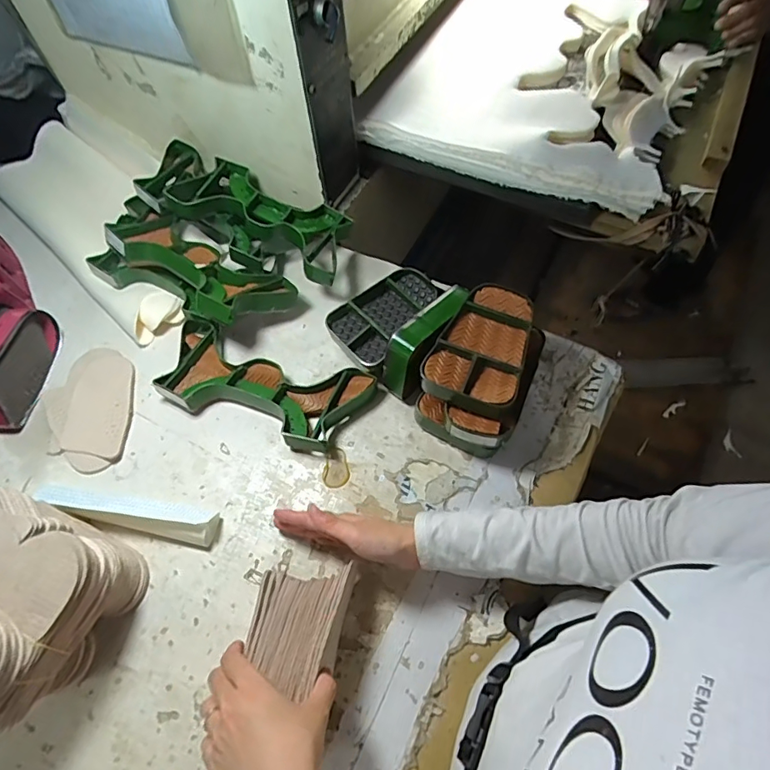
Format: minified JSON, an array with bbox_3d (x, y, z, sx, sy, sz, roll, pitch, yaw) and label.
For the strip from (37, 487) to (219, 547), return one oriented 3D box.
[{"bbox_3d":[-0.287,0.138,0.547,0.206,0.045,0.039,8,60,8],"label":"strip"}]

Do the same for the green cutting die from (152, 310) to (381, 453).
[{"bbox_3d":[-0.158,-0.002,0.621,0.272,0.034,0.116,18,62,14],"label":"green cutting die"}]

